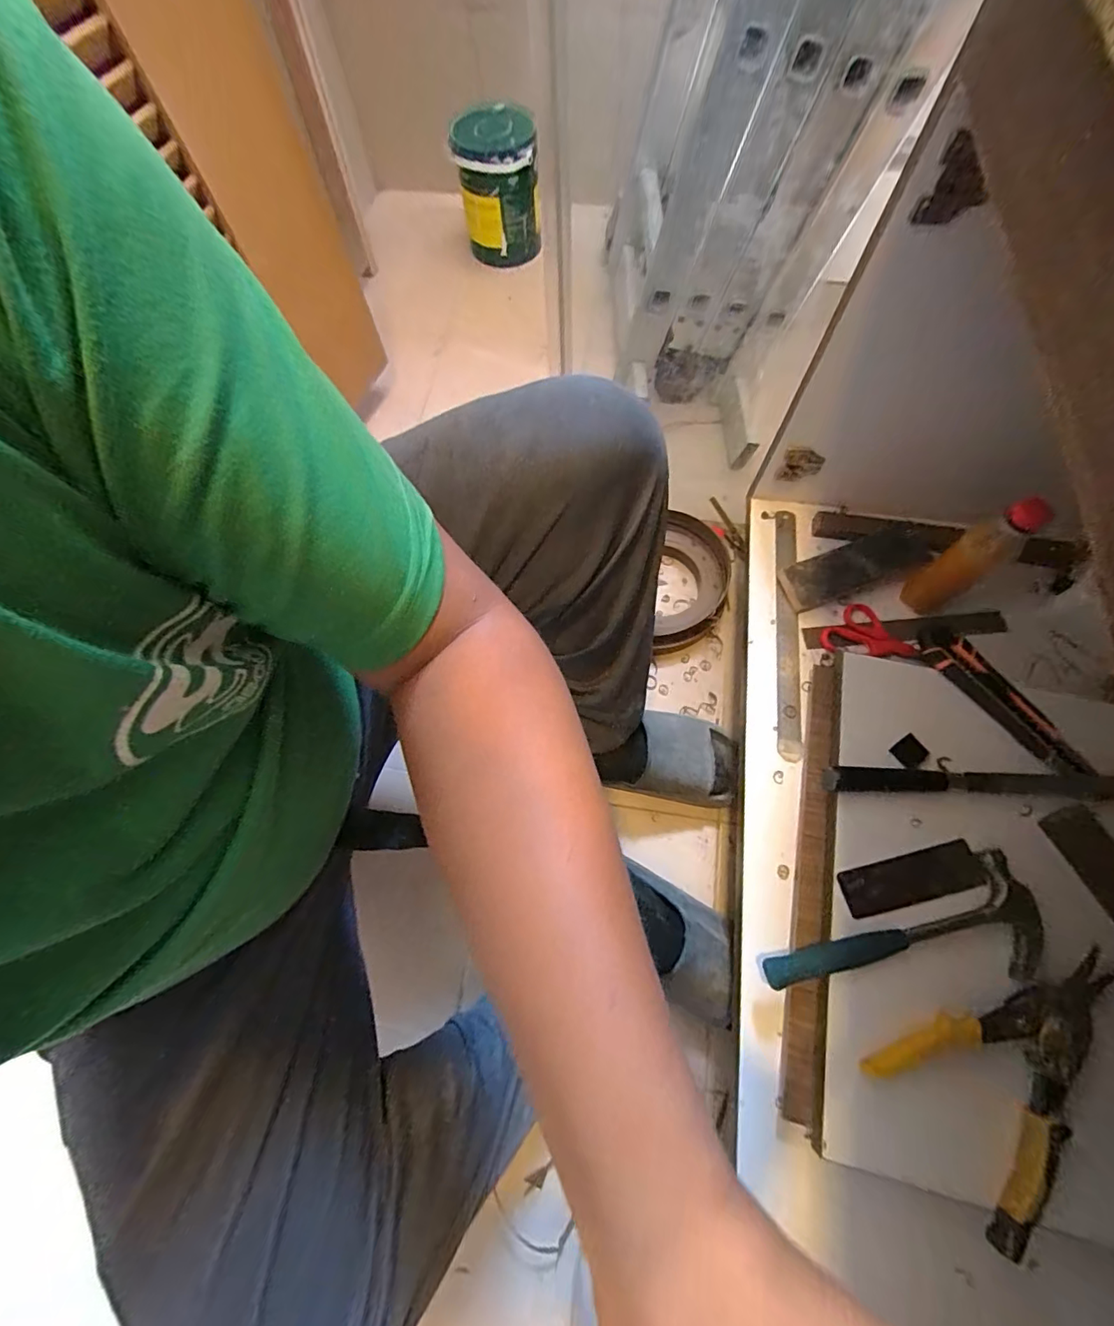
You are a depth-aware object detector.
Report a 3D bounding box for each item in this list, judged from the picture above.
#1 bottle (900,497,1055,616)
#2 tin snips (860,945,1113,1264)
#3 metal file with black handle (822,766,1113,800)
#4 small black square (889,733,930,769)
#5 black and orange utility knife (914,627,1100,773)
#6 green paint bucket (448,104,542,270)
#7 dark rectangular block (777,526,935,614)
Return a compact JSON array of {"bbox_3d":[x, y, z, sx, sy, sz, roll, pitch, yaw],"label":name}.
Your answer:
[{"bbox_3d":[0.441,-0.107,0.550,0.048,0.162,0.050,-33,71,-10],"label":"bottle"},{"bbox_3d":[0.386,0.322,0.407,0.222,0.015,0.135,-34,71,-10],"label":"tin snips"},{"bbox_3d":[0.413,0.118,0.499,0.276,0.019,0.025,2,69,3],"label":"metal file with black handle"},{"bbox_3d":[0.365,0.092,0.521,0.033,0.004,0.028,-35,71,-11],"label":"small black square"},{"bbox_3d":[0.466,0.038,0.531,0.045,0.016,0.190,-34,71,-10],"label":"black and orange utility knife"},{"bbox_3d":[-0.124,-1.032,1.095,0.171,0.207,0.202,-1,69,2],"label":"green paint bucket"},{"bbox_3d":[0.366,-0.118,0.620,0.168,0.015,0.060,-21,69,7],"label":"dark rectangular block"}]

